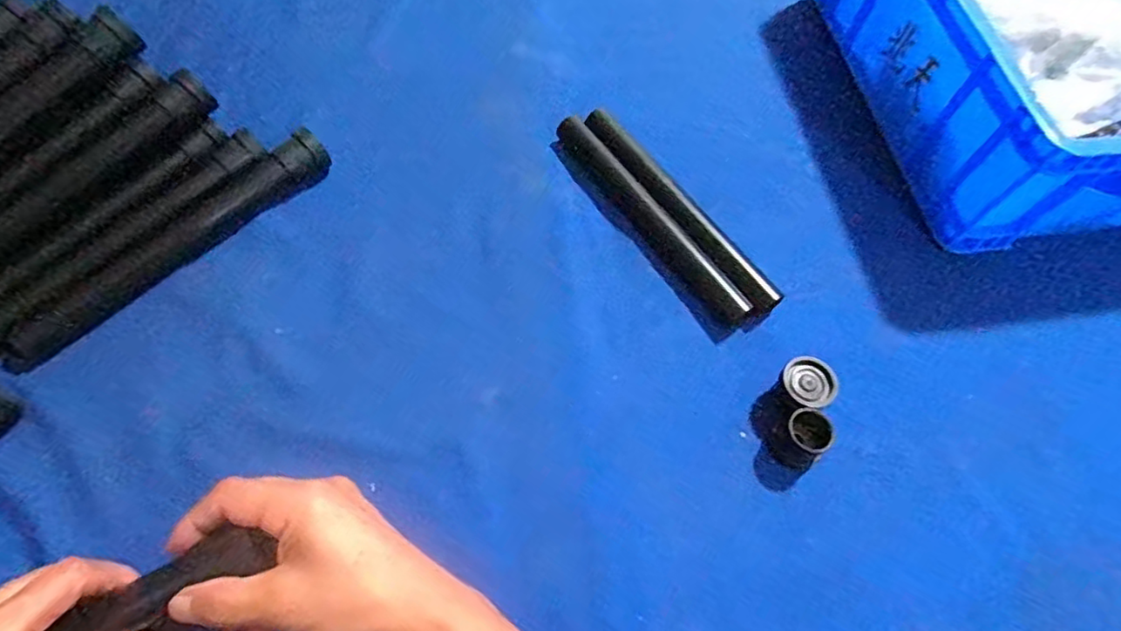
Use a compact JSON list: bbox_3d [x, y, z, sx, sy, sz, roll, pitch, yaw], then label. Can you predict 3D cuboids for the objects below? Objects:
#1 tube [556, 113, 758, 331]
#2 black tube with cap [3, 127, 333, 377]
[{"bbox_3d":[0.070,-0.080,0.467,0.025,0.023,0.215,-34,70,-18],"label":"tube"},{"bbox_3d":[-0.285,-0.056,0.436,0.034,0.026,0.254,42,69,17],"label":"black tube with cap"}]

